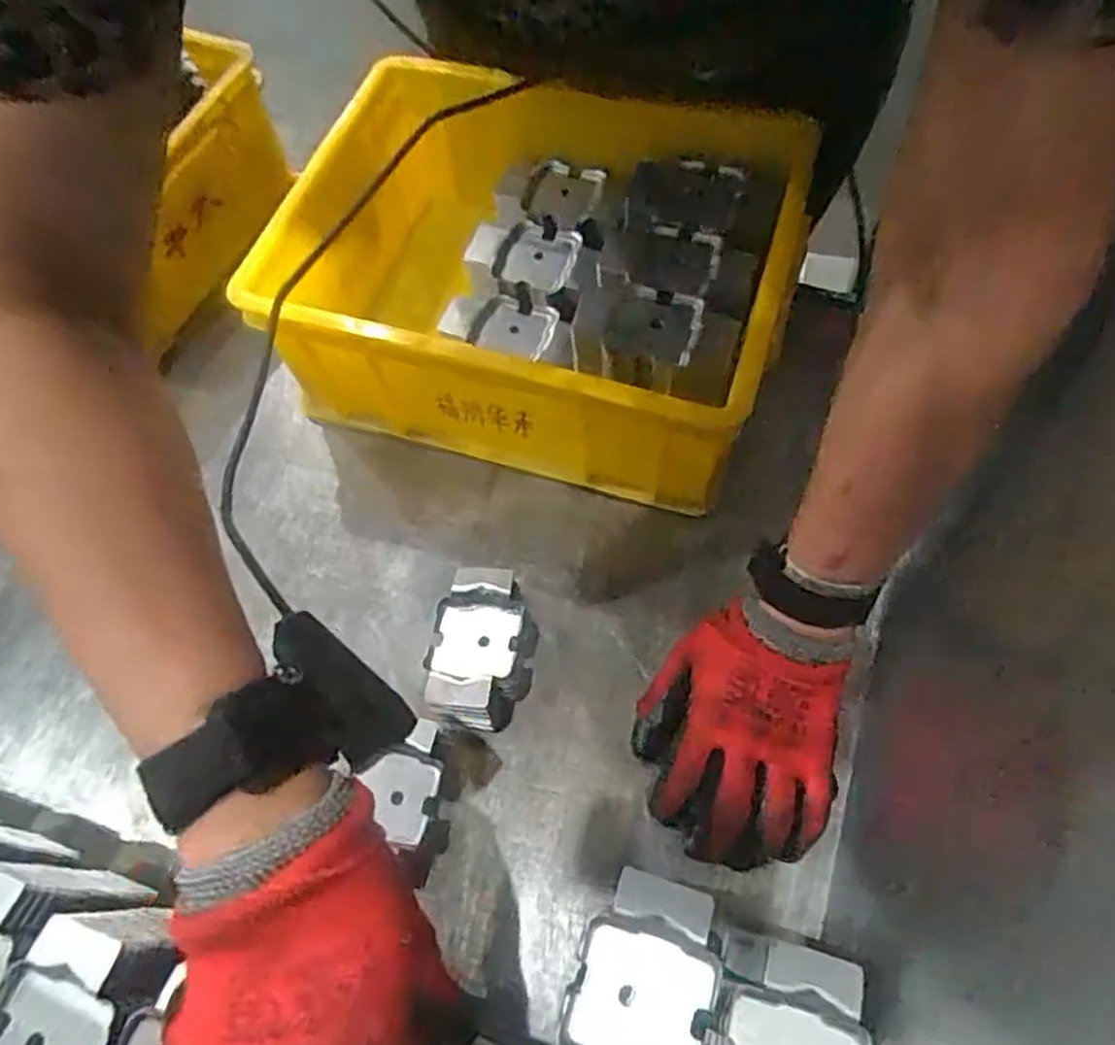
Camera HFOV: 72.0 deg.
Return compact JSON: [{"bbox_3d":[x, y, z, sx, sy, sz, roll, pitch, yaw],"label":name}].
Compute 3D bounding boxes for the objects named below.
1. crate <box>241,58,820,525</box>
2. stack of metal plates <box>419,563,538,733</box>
[{"bbox_3d":[-0.008,-0.187,0.563,0.333,0.133,0.277,16,65,11],"label":"crate"},{"bbox_3d":[-0.047,0.080,0.476,0.057,0.054,0.093,7,64,7],"label":"stack of metal plates"}]

